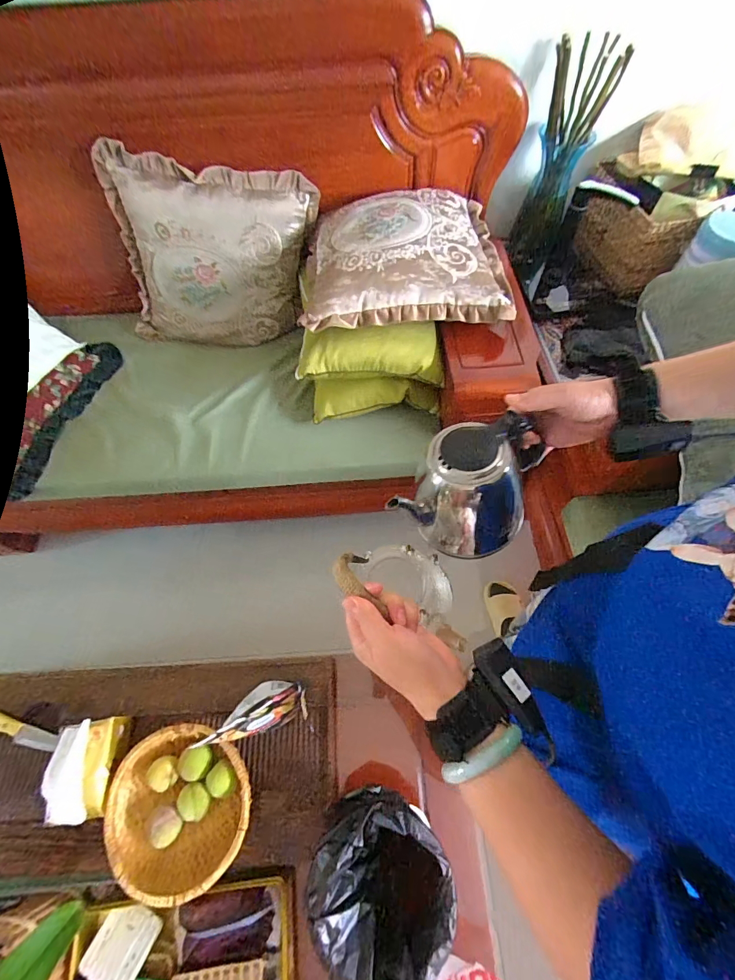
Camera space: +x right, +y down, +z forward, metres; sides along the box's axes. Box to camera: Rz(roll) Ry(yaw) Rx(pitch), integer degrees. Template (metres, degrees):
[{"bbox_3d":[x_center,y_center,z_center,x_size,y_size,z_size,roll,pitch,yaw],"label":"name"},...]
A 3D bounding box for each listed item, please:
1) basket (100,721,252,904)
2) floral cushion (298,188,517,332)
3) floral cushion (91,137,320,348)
[{"bbox_3d":[-0.287,0.485,0.625,0.198,0.070,0.219,-37,68,-16],"label":"basket"},{"bbox_3d":[0.085,-0.550,0.937,0.456,0.100,0.390,-7,63,-2],"label":"floral cushion"},{"bbox_3d":[-0.403,-0.607,1.087,0.486,0.450,0.150,3,40,-11],"label":"floral cushion"}]

